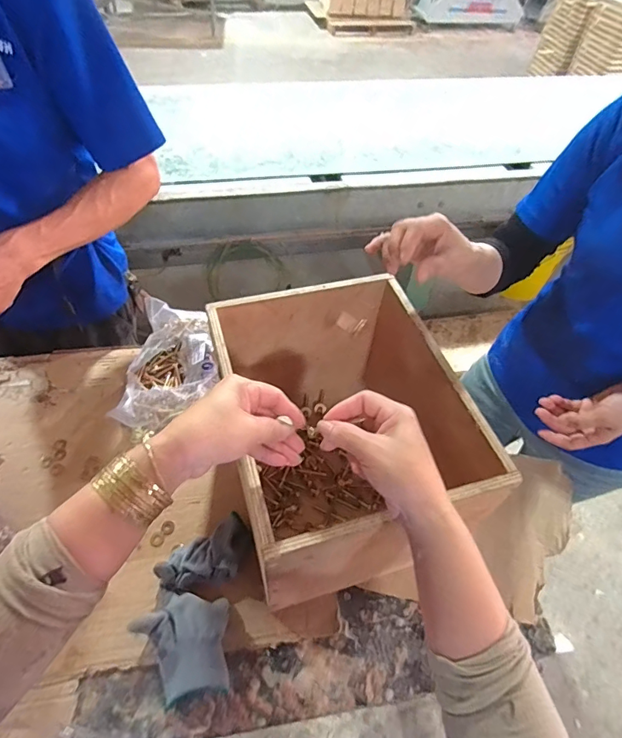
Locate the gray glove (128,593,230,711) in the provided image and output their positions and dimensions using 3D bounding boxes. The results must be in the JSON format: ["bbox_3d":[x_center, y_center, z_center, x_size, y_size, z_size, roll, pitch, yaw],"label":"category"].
[{"bbox_3d":[-0.147,0.323,0.509,0.102,0.036,0.104,-10,52,-11],"label":"gray glove"}]

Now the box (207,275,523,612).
[{"bbox_3d":[0.033,0.083,0.572,0.252,0.223,0.321,-12,53,-12],"label":"box"}]

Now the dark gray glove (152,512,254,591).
[{"bbox_3d":[-0.132,0.249,0.565,0.119,0.040,0.061,-31,59,-25],"label":"dark gray glove"}]

